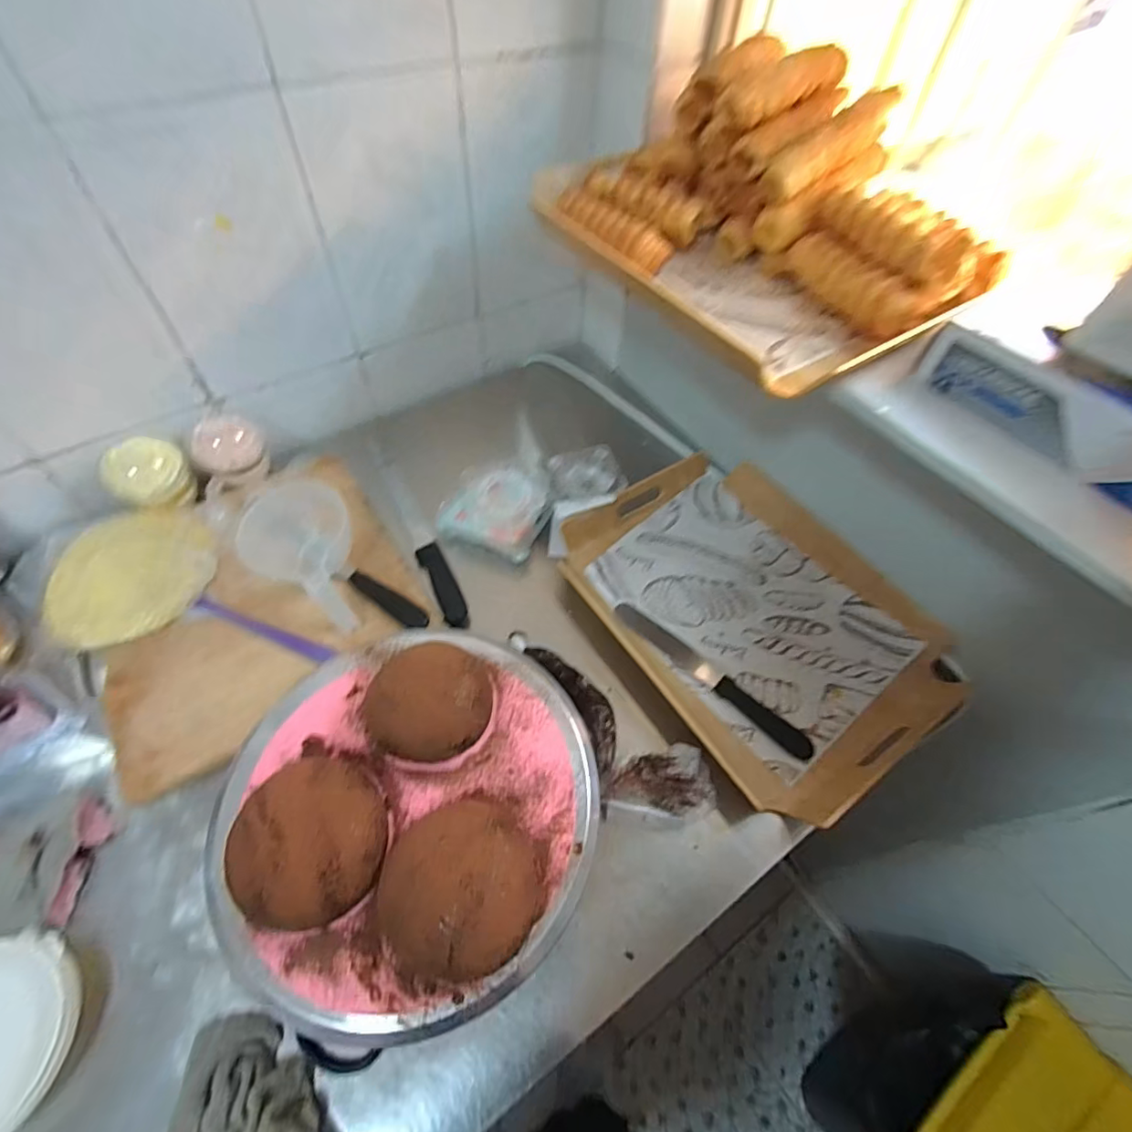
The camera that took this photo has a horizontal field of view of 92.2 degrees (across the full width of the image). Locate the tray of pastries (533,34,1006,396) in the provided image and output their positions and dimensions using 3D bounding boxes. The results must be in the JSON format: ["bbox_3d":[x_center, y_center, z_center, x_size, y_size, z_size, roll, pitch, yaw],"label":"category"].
[{"bbox_3d":[0.181,-0.372,0.544,0.280,0.147,0.426,-28,61,-20],"label":"tray of pastries"}]

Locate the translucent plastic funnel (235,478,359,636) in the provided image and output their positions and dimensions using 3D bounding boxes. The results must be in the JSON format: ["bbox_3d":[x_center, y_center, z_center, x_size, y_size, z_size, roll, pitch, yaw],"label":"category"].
[{"bbox_3d":[-0.307,-0.009,0.642,0.122,0.076,0.183,-22,61,-16],"label":"translucent plastic funnel"}]

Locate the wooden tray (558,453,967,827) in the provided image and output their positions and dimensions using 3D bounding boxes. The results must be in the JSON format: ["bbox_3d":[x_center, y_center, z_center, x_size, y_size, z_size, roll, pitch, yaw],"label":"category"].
[{"bbox_3d":[0.232,0.052,0.682,0.349,0.059,0.444,-26,60,-19],"label":"wooden tray"}]

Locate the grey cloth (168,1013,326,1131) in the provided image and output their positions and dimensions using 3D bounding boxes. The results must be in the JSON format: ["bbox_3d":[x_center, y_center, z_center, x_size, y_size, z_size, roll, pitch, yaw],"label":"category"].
[{"bbox_3d":[-0.236,0.427,0.401,0.173,0.048,0.104,37,63,20],"label":"grey cloth"}]

